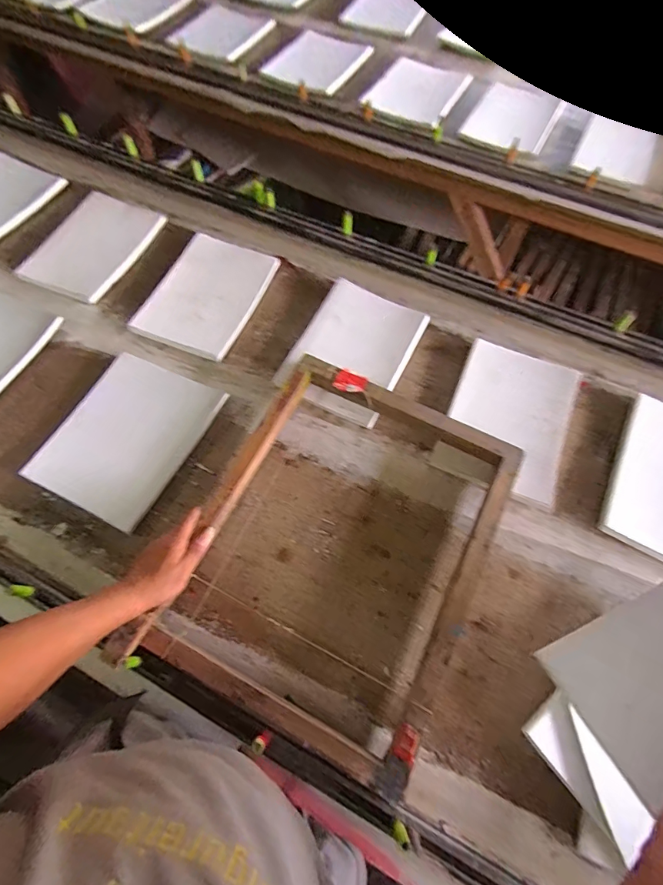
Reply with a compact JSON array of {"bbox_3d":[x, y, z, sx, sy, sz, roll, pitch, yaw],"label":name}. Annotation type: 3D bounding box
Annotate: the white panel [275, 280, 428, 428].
[{"bbox_3d":[0.039,-0.169,0.785,0.194,0.025,0.253,26,68,12],"label":"white panel"}]

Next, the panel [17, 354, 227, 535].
[{"bbox_3d":[-0.348,-0.015,0.731,0.226,0.012,0.270,26,68,12],"label":"panel"}]

